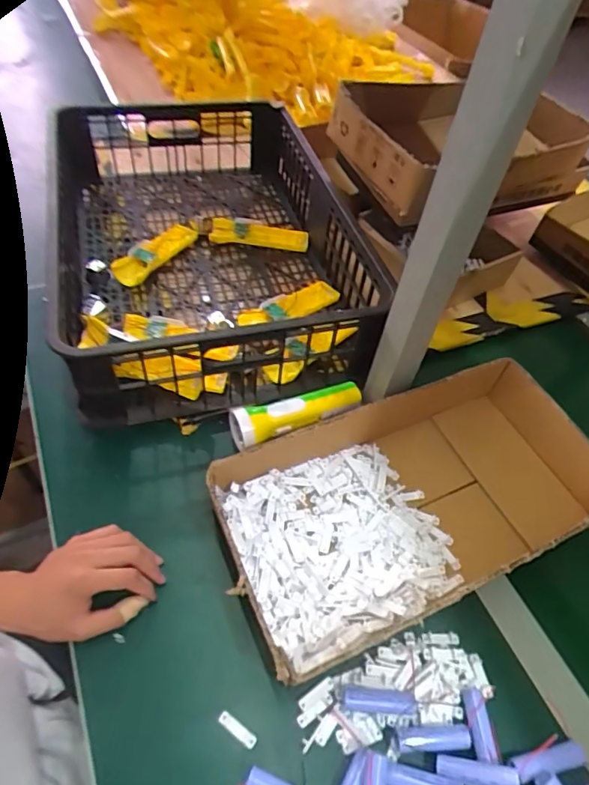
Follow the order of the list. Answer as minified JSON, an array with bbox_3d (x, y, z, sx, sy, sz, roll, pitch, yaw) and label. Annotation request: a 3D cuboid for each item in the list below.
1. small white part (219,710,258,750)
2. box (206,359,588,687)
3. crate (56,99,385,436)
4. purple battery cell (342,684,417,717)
[{"bbox_3d":[-0.051,0.302,0.448,0.039,0.007,0.011,31,55,18],"label":"small white part"},{"bbox_3d":[0.131,0.116,0.553,0.422,0.079,0.219,-18,54,-20],"label":"box"},{"bbox_3d":[-0.129,-0.237,0.768,0.395,0.159,0.577,-10,54,-13],"label":"crate"},{"bbox_3d":[0.077,0.281,0.456,0.066,0.015,0.021,10,52,2],"label":"purple battery cell"}]

